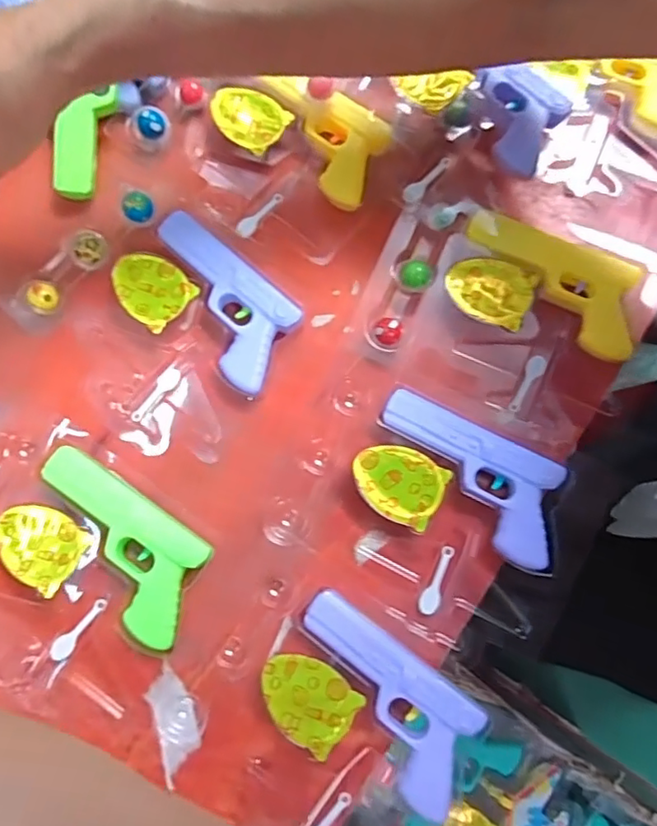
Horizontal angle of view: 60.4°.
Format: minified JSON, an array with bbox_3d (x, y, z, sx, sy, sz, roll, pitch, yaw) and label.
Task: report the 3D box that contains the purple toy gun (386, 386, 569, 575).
[{"bbox_3d":[0.080,0.034,0.323,0.116,0.012,0.059,30,81,5],"label":"purple toy gun"}]

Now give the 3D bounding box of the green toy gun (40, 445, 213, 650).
[{"bbox_3d":[-0.120,0.072,0.318,0.114,0.011,0.059,36,82,6],"label":"green toy gun"}]

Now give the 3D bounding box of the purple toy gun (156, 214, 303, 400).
[{"bbox_3d":[-0.069,-0.070,0.346,0.114,0.011,0.061,42,82,7],"label":"purple toy gun"}]

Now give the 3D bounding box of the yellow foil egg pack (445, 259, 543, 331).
[{"bbox_3d":[0.099,-0.076,0.345,0.051,0.009,0.040,25,81,4],"label":"yellow foil egg pack"}]

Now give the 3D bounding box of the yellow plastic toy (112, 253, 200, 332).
[{"bbox_3d":[-0.109,-0.077,0.346,0.049,0.007,0.039,41,82,7],"label":"yellow plastic toy"}]

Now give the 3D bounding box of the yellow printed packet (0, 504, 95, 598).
[{"bbox_3d":[-0.161,0.072,0.316,0.050,0.013,0.039,32,81,5],"label":"yellow printed packet"}]

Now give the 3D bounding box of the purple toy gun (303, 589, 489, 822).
[{"bbox_3d":[0.027,0.151,0.301,0.112,0.015,0.057,38,82,6],"label":"purple toy gun"}]

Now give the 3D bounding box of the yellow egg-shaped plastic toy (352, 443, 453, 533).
[{"bbox_3d":[0.039,0.040,0.324,0.051,0.013,0.040,27,81,5],"label":"yellow egg-shaped plastic toy"}]

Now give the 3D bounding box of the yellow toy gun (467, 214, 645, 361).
[{"bbox_3d":[0.135,-0.081,0.344,0.114,0.010,0.060,23,80,4],"label":"yellow toy gun"}]

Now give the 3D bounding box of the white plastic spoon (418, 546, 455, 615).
[{"bbox_3d":[0.061,0.094,0.318,0.010,0.004,0.039,20,80,3],"label":"white plastic spoon"}]

